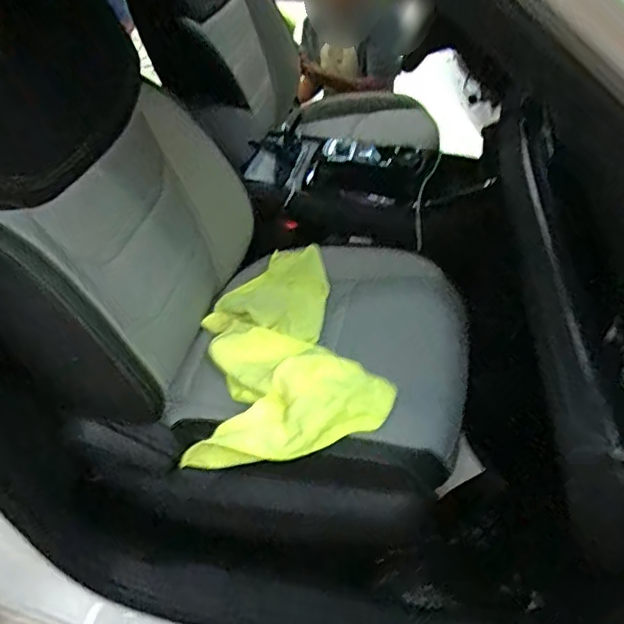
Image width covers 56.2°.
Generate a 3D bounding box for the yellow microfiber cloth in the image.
[{"bbox_3d":[-0.039,0.039,0.980,0.300,0.107,0.495,-1,44,-2],"label":"yellow microfiber cloth"}]

